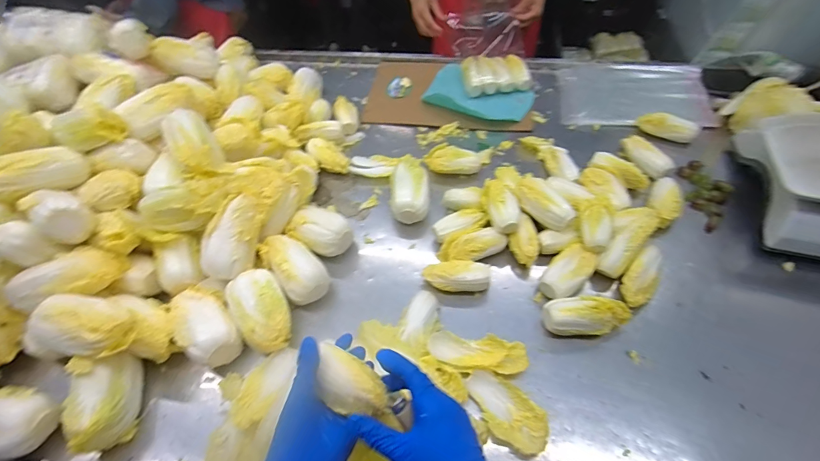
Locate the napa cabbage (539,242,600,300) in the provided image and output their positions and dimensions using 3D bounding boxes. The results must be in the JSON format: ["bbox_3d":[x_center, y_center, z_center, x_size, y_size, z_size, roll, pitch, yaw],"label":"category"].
[{"bbox_3d":[0.260,0.073,0.622,0.058,0.049,0.109,35,63,27],"label":"napa cabbage"}]

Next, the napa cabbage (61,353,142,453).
[{"bbox_3d":[-0.424,0.241,0.522,0.068,0.070,0.113,-17,53,-8],"label":"napa cabbage"}]

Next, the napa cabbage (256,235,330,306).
[{"bbox_3d":[-0.197,0.060,0.630,0.130,0.062,0.076,36,63,26],"label":"napa cabbage"}]

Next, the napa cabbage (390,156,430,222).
[{"bbox_3d":[0.001,-0.073,0.740,0.072,0.079,0.124,-4,53,1],"label":"napa cabbage"}]

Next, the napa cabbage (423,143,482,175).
[{"bbox_3d":[0.088,-0.145,0.808,0.123,0.046,0.063,18,56,18],"label":"napa cabbage"}]

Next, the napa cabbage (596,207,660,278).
[{"bbox_3d":[0.372,0.005,0.635,0.059,0.047,0.159,29,61,25],"label":"napa cabbage"}]

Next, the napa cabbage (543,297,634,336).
[{"bbox_3d":[0.265,0.129,0.567,0.122,0.056,0.056,-4,52,2],"label":"napa cabbage"}]

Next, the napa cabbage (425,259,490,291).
[{"bbox_3d":[0.077,0.080,0.628,0.109,0.048,0.049,-1,53,5],"label":"napa cabbage"}]

